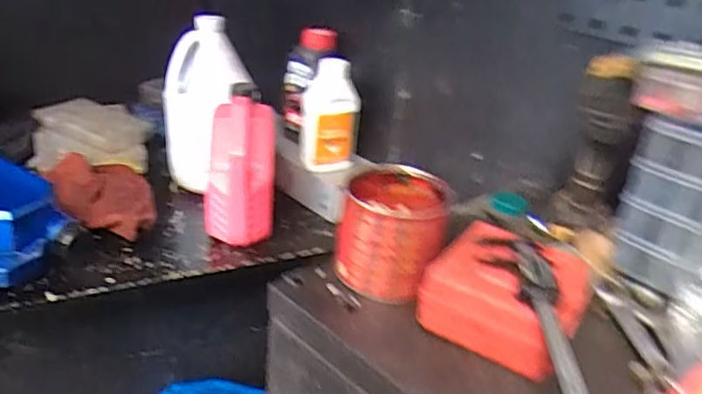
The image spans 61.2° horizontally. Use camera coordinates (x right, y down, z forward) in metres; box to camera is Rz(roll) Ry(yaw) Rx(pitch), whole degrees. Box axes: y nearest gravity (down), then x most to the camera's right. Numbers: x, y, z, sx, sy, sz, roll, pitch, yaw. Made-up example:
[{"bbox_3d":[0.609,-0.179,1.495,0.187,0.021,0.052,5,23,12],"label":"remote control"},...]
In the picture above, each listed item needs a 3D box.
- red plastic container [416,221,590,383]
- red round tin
[{"bbox_3d":[0.136,0.080,0.516,0.117,0.047,0.133,21,31,28],"label":"red plastic container"},{"bbox_3d":[0.039,0.032,0.566,0.094,0.090,0.102,4,27,-2],"label":"red round tin"}]

